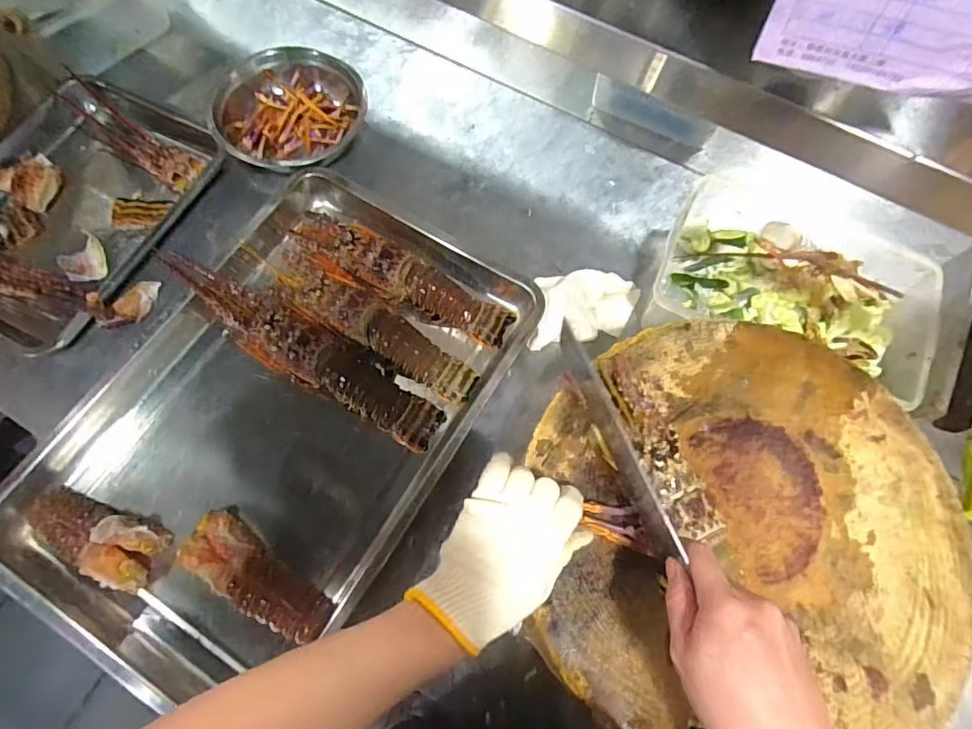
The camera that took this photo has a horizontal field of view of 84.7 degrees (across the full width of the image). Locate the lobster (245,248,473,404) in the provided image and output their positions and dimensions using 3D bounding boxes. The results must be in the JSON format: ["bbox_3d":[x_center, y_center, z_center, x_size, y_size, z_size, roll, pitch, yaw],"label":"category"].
[{"bbox_3d":[-0.154,-0.064,0.671,0.328,0.060,0.078,28,70,8],"label":"lobster"}]

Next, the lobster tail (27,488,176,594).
[{"bbox_3d":[-0.418,0.183,0.573,0.151,0.051,0.068,24,69,7],"label":"lobster tail"}]

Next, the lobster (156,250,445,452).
[{"bbox_3d":[-0.227,-0.021,0.649,0.383,0.062,0.071,30,70,9],"label":"lobster"}]

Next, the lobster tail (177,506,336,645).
[{"bbox_3d":[-0.244,0.226,0.567,0.175,0.040,0.064,35,71,11],"label":"lobster tail"}]

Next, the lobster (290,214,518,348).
[{"bbox_3d":[-0.111,-0.119,0.692,0.311,0.057,0.076,24,69,7],"label":"lobster"}]

